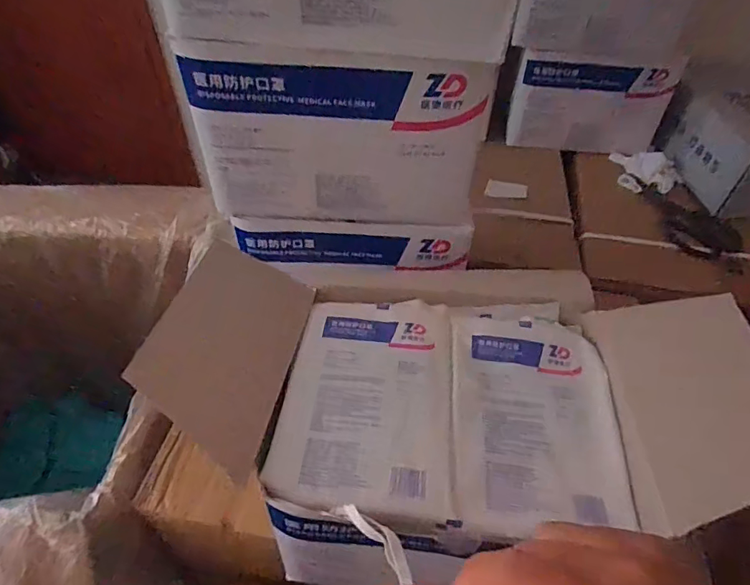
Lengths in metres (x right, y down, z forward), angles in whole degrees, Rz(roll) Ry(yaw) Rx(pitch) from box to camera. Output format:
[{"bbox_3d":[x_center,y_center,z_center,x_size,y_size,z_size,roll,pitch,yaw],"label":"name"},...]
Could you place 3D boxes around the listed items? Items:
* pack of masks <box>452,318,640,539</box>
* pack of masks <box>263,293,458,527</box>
[{"bbox_3d":[0.124,0.095,0.378,0.126,0.019,0.175,5,47,3],"label":"pack of masks"},{"bbox_3d":[-0.004,0.077,0.375,0.126,0.012,0.179,4,46,3],"label":"pack of masks"}]

